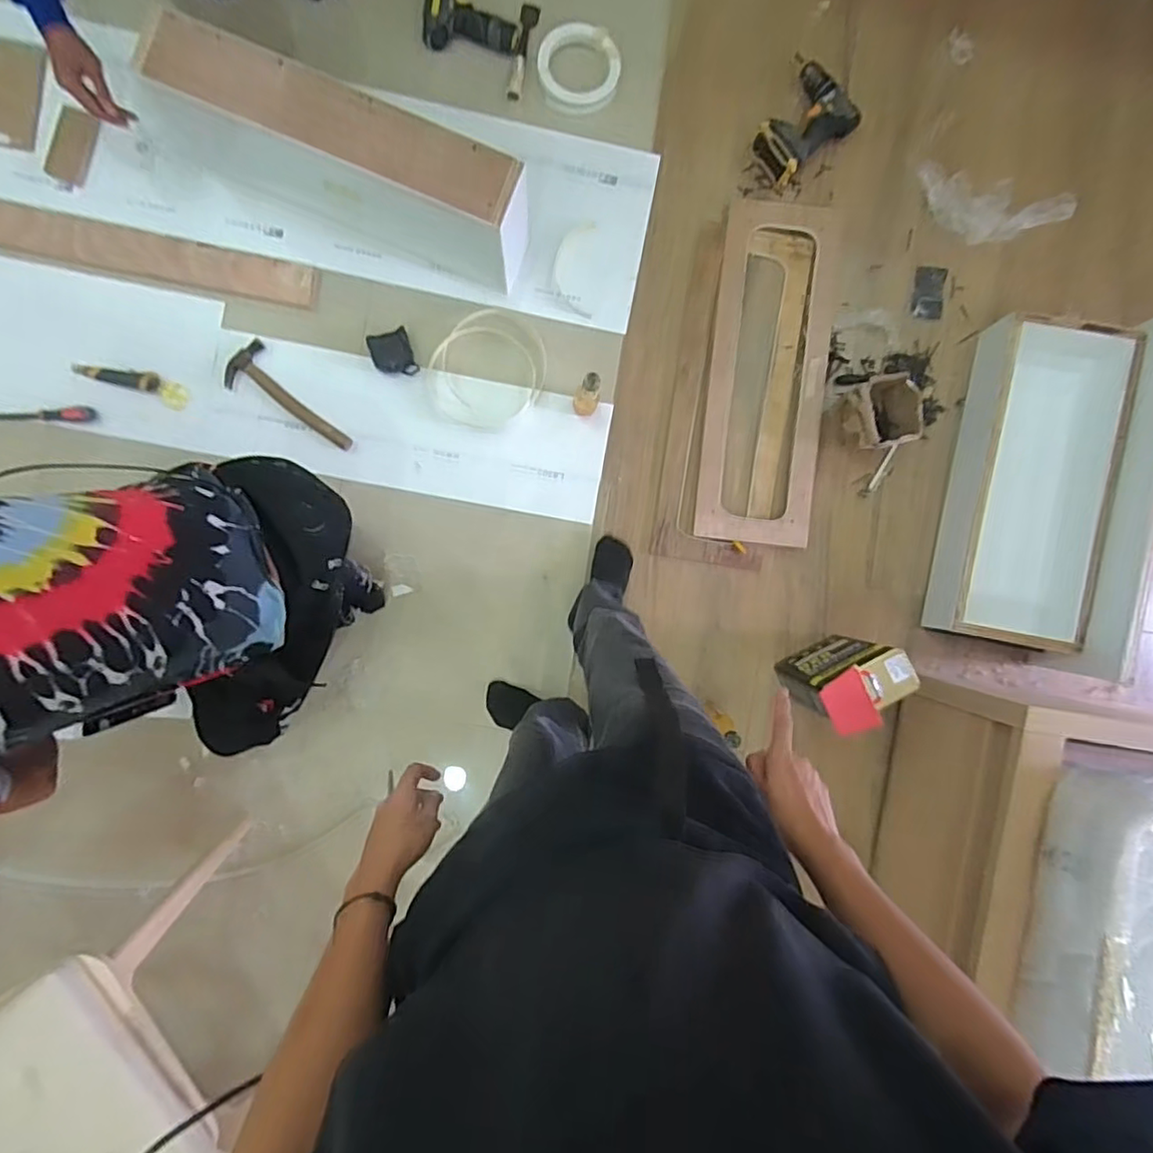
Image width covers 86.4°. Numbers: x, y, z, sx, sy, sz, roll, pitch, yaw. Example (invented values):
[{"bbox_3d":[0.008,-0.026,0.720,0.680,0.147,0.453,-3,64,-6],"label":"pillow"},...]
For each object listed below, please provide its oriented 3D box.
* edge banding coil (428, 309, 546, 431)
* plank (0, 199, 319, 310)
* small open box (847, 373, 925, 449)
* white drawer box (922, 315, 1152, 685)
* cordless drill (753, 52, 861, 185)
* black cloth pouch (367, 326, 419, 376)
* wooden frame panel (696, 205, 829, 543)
[{"bbox_3d":[-0.184,-0.427,1.288,0.227,0.020,0.253,44,88,-5],"label":"edge banding coil"},{"bbox_3d":[-1.343,-0.729,1.196,1.658,0.033,0.095,9,104,-7],"label":"plank"},{"bbox_3d":[0.641,-0.344,1.305,0.144,0.106,0.148,-12,93,-4],"label":"small open box"},{"bbox_3d":[0.981,-0.184,1.265,0.299,0.263,0.694,11,93,-3],"label":"white drawer box"},{"bbox_3d":[0.467,-0.970,1.292,0.226,0.069,0.187,-41,94,-2],"label":"cordless drill"},{"bbox_3d":[-0.382,-0.461,1.278,0.083,0.018,0.091,-18,93,-3],"label":"black cloth pouch"},{"bbox_3d":[0.418,-0.440,1.328,0.249,0.031,0.732,6,92,-5],"label":"wooden frame panel"}]

